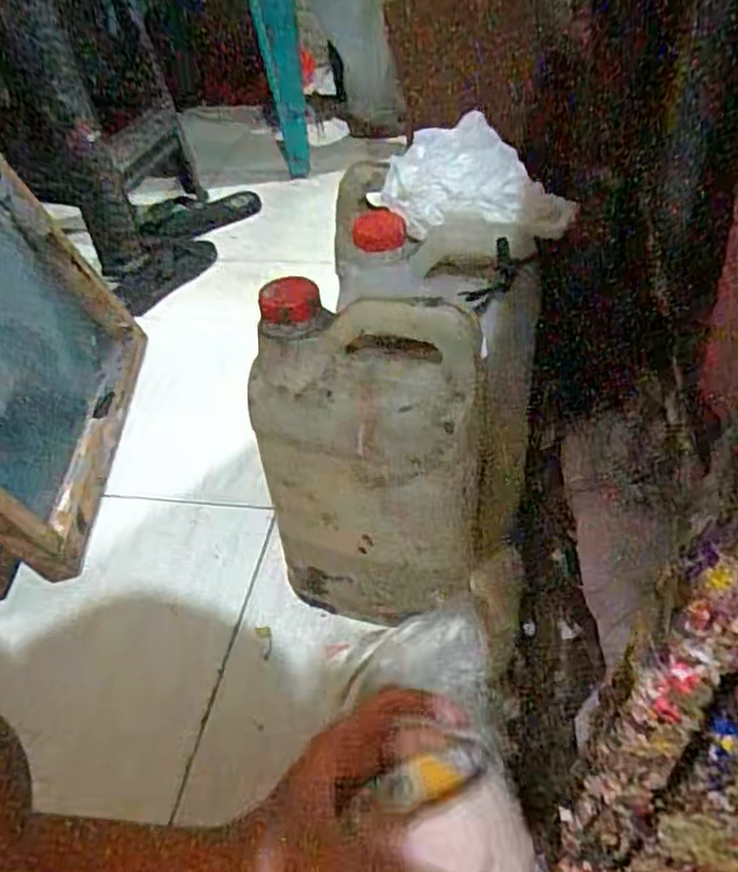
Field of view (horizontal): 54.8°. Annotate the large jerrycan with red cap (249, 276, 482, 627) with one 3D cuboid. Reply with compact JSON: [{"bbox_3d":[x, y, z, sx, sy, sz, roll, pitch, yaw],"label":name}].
[{"bbox_3d":[0.003,0.028,0.589,0.182,0.278,0.117,1,42,7],"label":"large jerrycan with red cap"}]

